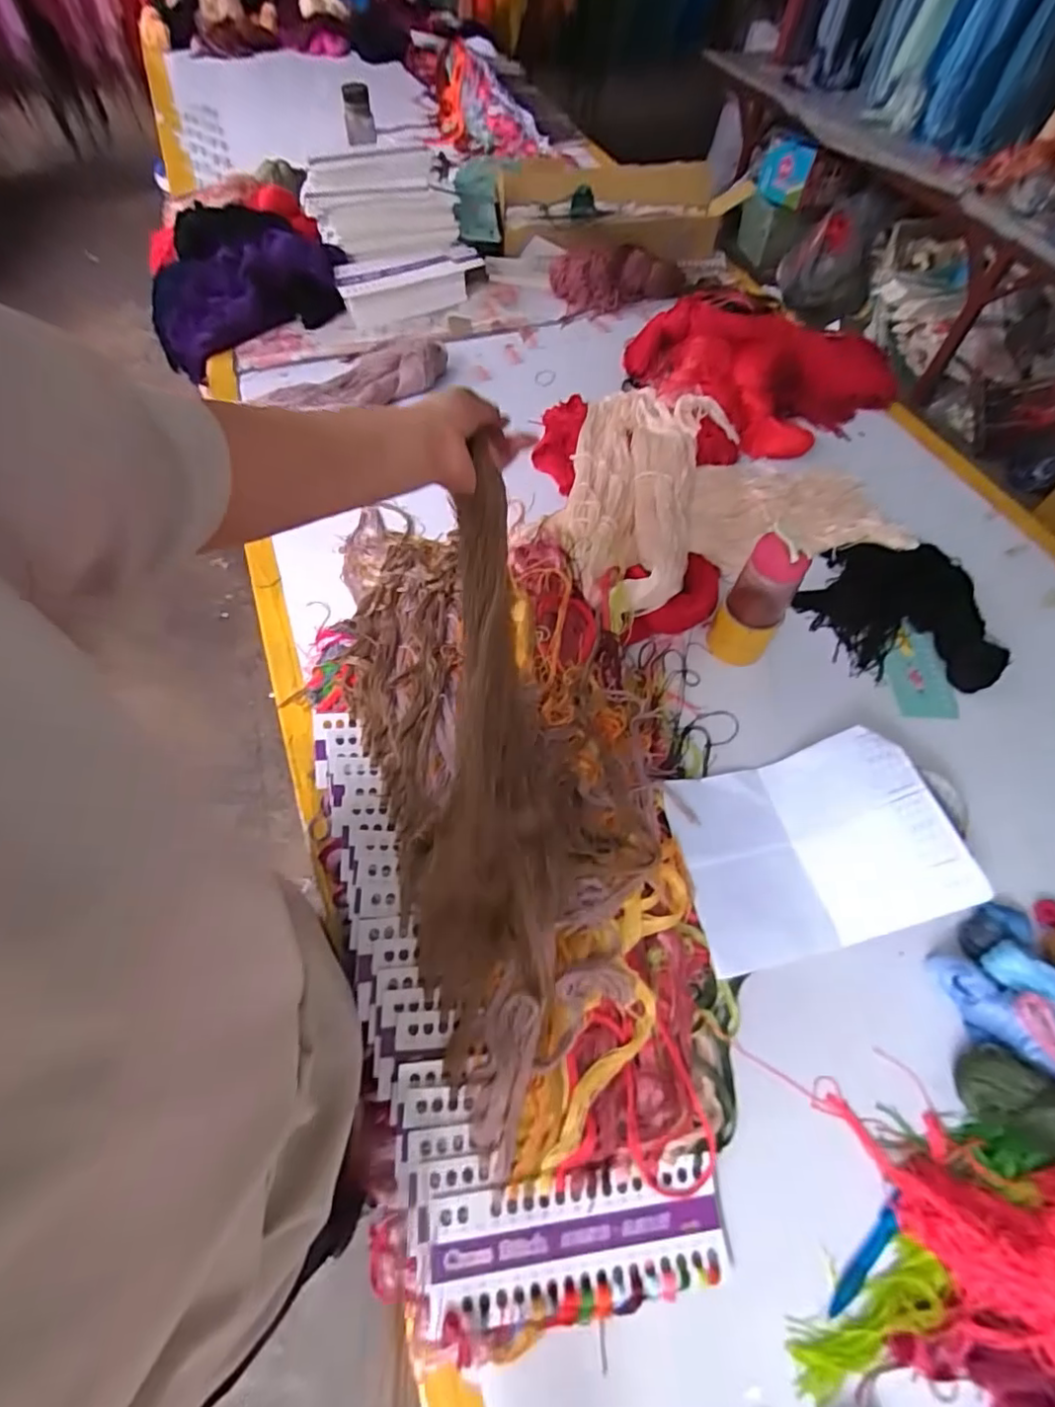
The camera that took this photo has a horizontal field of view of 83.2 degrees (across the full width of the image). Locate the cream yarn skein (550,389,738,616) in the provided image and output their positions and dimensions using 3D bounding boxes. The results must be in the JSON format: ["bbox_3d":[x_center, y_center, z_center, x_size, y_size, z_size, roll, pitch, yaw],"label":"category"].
[{"bbox_3d":[0.170,-0.346,0.930,0.251,0.088,0.552,21,59,10],"label":"cream yarn skein"}]

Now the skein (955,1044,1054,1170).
[{"bbox_3d":[0.454,0.353,0.511,0.140,0.046,0.066,15,52,43],"label":"skein"}]

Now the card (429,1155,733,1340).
[{"bbox_3d":[0.043,0.433,0.483,0.237,0.006,0.080,-1,67,-9],"label":"card"}]

